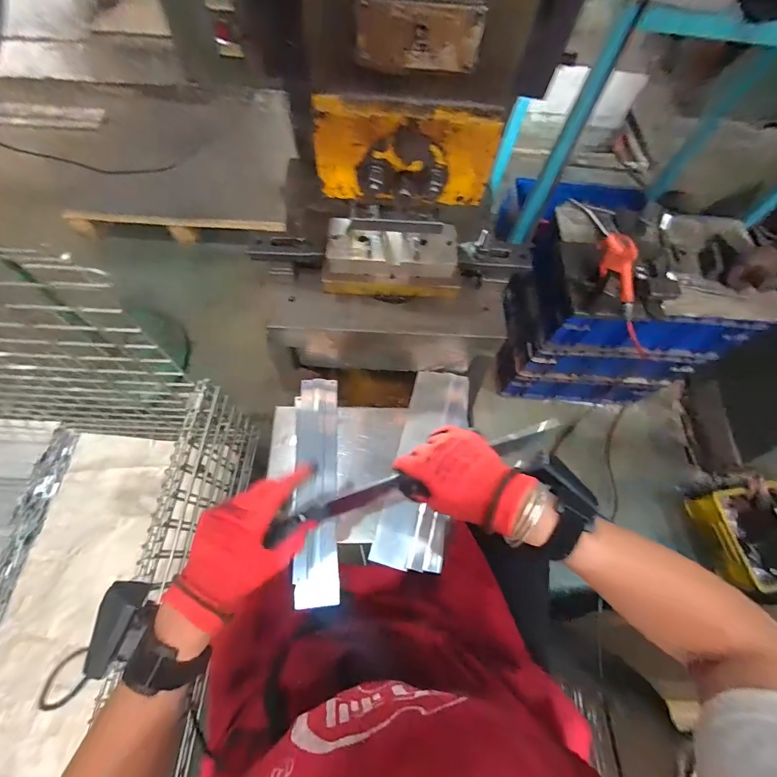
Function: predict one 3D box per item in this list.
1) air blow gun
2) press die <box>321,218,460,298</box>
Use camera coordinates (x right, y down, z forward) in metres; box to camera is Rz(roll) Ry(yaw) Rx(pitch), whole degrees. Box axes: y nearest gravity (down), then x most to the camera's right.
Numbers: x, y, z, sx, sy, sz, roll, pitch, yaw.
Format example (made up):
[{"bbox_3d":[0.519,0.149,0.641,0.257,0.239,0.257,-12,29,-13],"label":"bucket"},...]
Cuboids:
[{"bbox_3d":[0.442,-0.250,0.738,0.029,0.074,0.271,-40,110,-18],"label":"air blow gun"},{"bbox_3d":[0.005,-0.197,0.578,0.204,0.070,0.087,0,66,-3],"label":"press die"}]

